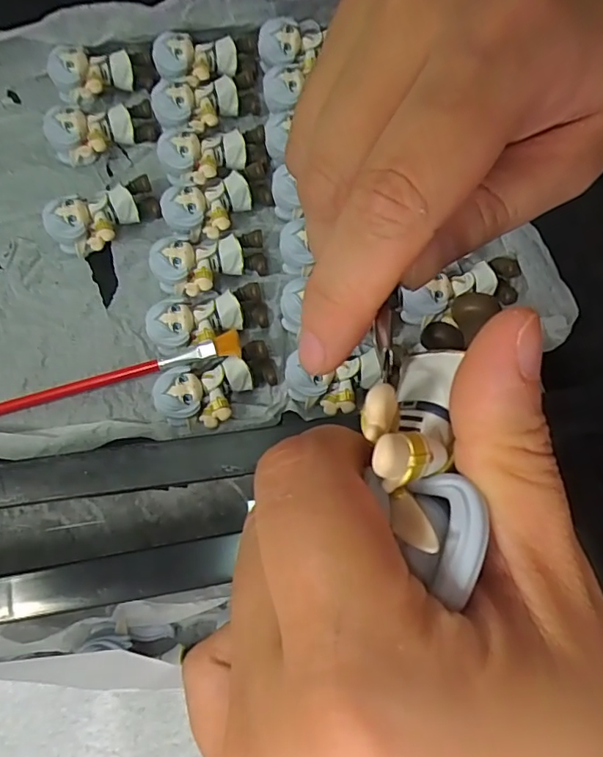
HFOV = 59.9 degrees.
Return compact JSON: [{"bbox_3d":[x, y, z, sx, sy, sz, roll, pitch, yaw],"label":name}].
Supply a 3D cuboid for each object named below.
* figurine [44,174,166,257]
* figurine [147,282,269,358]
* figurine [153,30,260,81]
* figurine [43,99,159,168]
[{"bbox_3d":[-0.114,-0.093,0.305,0.062,0.024,0.032,-22,75,-5],"label":"figurine"},{"bbox_3d":[-0.051,-0.032,0.287,0.062,0.024,0.027,-19,75,-4],"label":"figurine"},{"bbox_3d":[-0.059,-0.204,0.335,0.064,0.021,0.032,-12,74,-15],"label":"figurine"},{"bbox_3d":[-0.122,-0.151,0.321,0.063,0.026,0.030,-22,75,-5],"label":"figurine"}]

